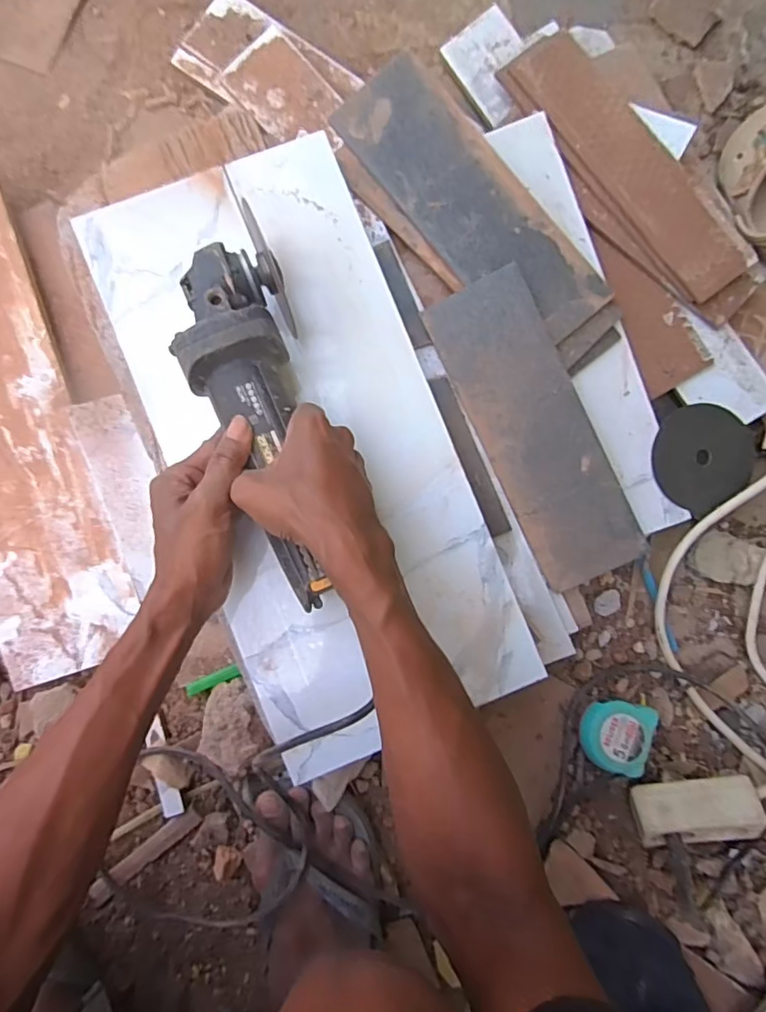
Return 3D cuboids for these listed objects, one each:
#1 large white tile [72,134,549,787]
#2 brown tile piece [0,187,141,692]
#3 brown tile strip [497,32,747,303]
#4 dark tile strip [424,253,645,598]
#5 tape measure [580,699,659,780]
[{"bbox_3d":[-0.062,-0.048,0.444,0.227,0.010,0.489,-22,88,-3],"label":"large white tile"},{"bbox_3d":[-0.366,-0.077,0.511,0.144,0.009,0.482,-18,91,1],"label":"brown tile piece"},{"bbox_3d":[0.238,-0.329,0.512,0.070,0.011,0.292,-38,86,2],"label":"brown tile strip"},{"bbox_3d":[0.145,-0.069,0.496,0.097,0.016,0.296,-27,88,-5],"label":"dark tile strip"},{"bbox_3d":[0.227,0.222,0.522,0.064,0.034,0.064,13,86,-3],"label":"tape measure"}]

